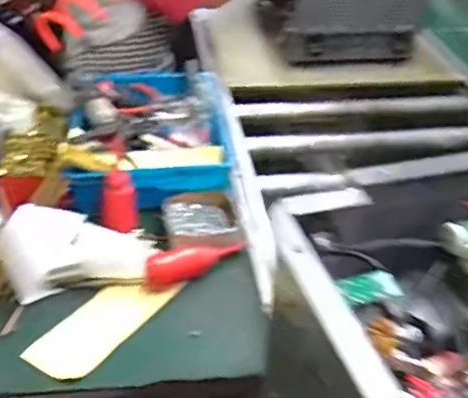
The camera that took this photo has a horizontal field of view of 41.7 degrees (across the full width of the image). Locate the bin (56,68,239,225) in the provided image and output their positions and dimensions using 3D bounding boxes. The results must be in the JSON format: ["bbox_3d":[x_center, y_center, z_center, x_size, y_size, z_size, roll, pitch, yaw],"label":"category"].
[{"bbox_3d":[-0.148,-0.131,1.118,0.284,0.082,0.379,-2,36,-6],"label":"bin"}]

